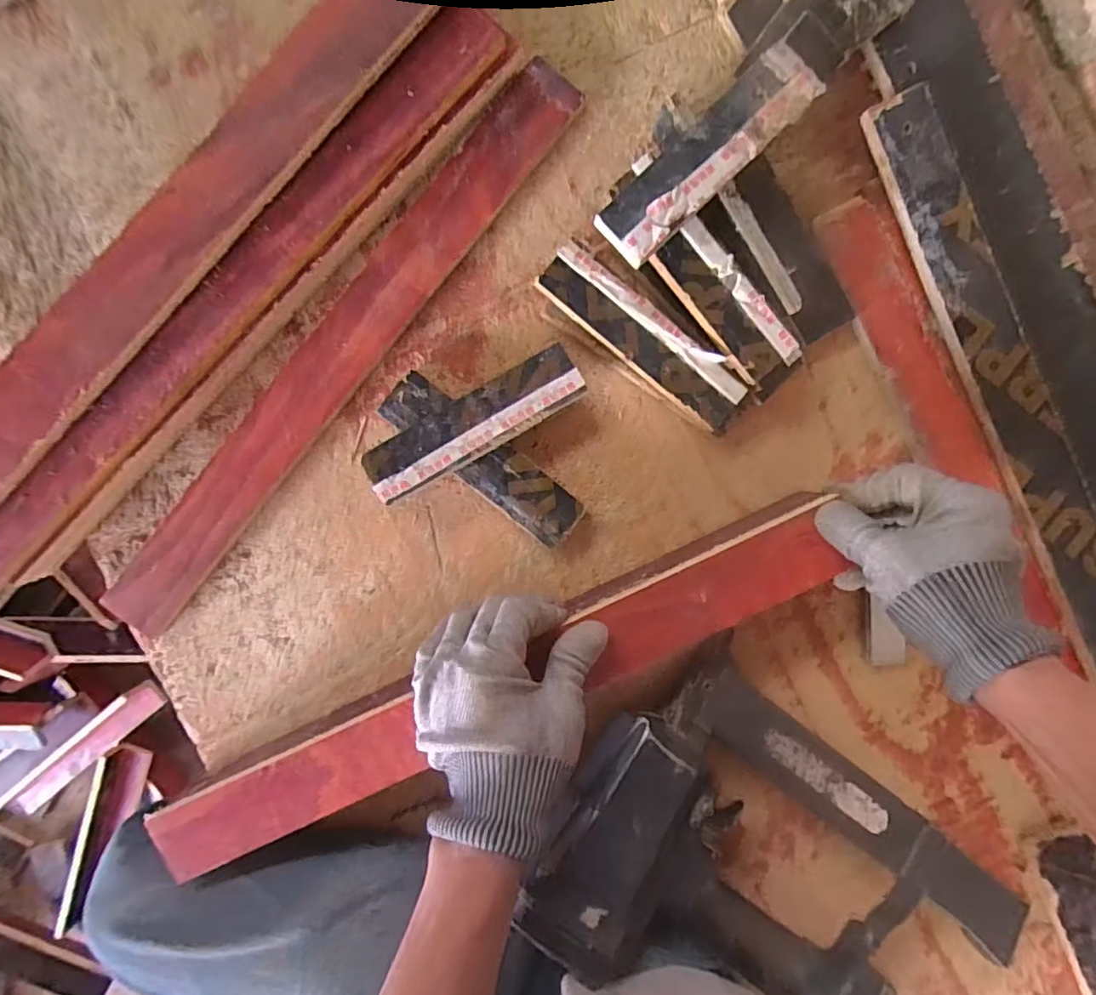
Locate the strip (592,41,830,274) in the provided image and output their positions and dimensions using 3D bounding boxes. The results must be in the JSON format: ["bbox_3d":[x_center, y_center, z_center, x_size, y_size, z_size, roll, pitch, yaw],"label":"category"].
[{"bbox_3d":[0.103,-0.220,0.371,0.163,0.011,0.043,-43,91,0],"label":"strip"}]

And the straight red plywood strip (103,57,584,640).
[{"bbox_3d":[-0.154,-0.101,0.424,0.053,0.018,0.497,40,93,-2],"label":"straight red plywood strip"}]

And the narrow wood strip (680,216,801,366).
[{"bbox_3d":[0.132,-0.138,0.390,0.015,0.005,0.117,-39,91,0],"label":"narrow wood strip"}]

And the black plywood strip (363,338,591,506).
[{"bbox_3d":[-0.052,-0.051,0.411,0.160,0.013,0.043,-30,87,-1],"label":"black plywood strip"}]

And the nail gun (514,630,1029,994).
[{"bbox_3d":[0.154,0.279,0.402,0.330,0.069,0.247,36,70,-5],"label":"nail gun"}]

